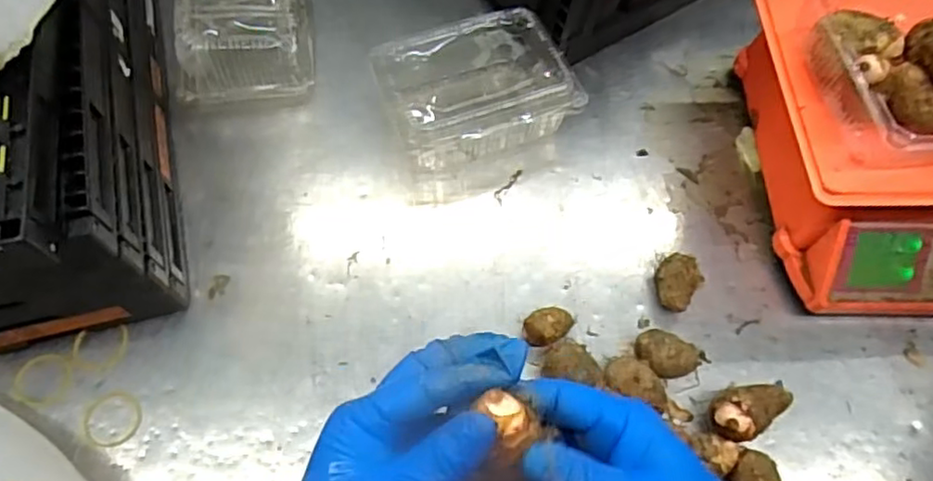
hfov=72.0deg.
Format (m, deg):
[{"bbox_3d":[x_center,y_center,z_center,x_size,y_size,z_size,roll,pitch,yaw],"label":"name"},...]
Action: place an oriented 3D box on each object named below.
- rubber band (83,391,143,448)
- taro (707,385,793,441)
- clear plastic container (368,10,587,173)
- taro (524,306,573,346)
[{"bbox_3d":[-0.283,0.142,0.511,0.045,0.004,0.042,1,64,-2],"label":"rubber band"},{"bbox_3d":[0.223,0.135,0.510,0.066,0.044,0.037,-19,67,-11],"label":"taro"},{"bbox_3d":[0.007,-0.143,0.620,0.169,0.072,0.127,-19,67,-11],"label":"clear plastic container"},{"bbox_3d":[0.069,0.074,0.543,0.042,0.029,0.029,-24,68,-13],"label":"taro"}]

